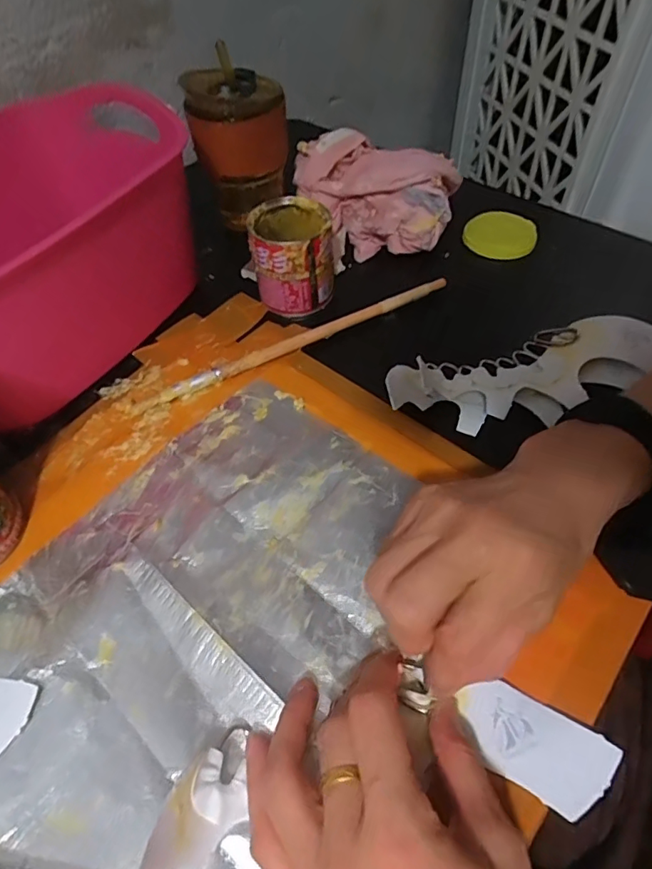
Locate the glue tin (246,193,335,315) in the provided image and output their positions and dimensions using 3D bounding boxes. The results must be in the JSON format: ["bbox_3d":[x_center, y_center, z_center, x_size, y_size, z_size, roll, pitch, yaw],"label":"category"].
[{"bbox_3d":[-0.026,-0.143,0.411,0.061,0.073,0.060,-2,52,2],"label":"glue tin"}]

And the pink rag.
[{"bbox_3d":[0.038,-0.217,0.470,0.151,0.079,0.091,17,55,15],"label":"pink rag"}]

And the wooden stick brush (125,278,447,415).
[{"bbox_3d":[-0.021,-0.070,0.387,0.258,0.015,0.009,-24,55,-15],"label":"wooden stick brush"}]

